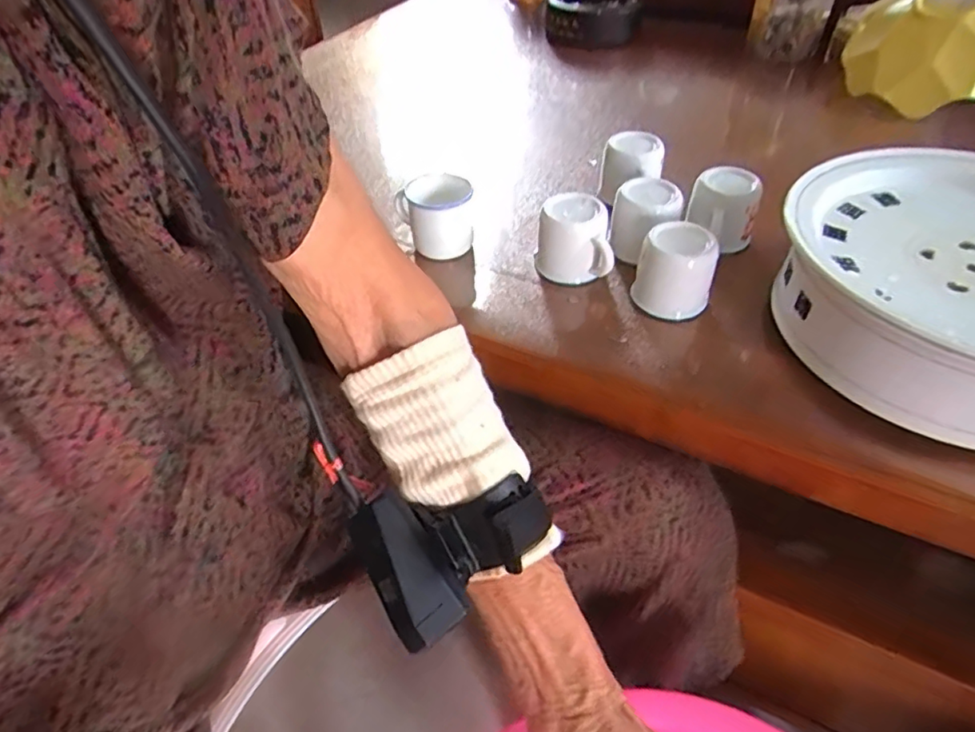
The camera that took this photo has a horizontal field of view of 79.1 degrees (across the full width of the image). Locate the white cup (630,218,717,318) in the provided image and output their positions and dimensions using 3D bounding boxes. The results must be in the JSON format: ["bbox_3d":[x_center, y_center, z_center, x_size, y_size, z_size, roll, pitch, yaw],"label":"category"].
[{"bbox_3d":[0.134,-0.070,0.423,0.052,0.054,0.050,-2,45,2],"label":"white cup"}]

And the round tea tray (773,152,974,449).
[{"bbox_3d":[0.301,-0.049,0.378,0.217,0.081,0.229,17,49,19],"label":"round tea tray"}]

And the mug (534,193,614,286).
[{"bbox_3d":[0.069,-0.097,0.454,0.062,0.053,0.049,12,47,15],"label":"mug"}]

